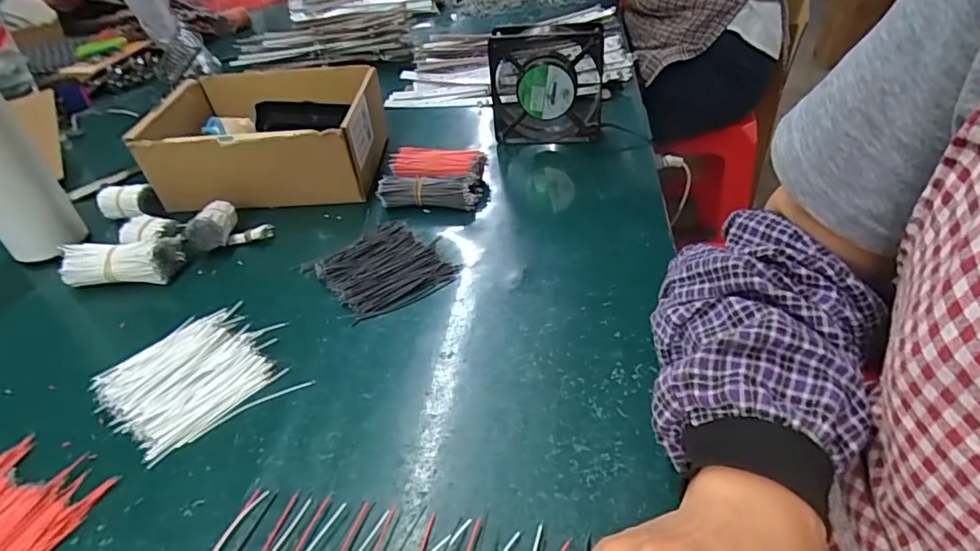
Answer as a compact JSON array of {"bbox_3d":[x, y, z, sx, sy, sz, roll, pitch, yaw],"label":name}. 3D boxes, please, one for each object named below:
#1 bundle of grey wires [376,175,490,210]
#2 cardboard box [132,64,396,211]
[{"bbox_3d":[-0.058,-0.084,0.550,0.107,0.026,0.041,-4,38,3],"label":"bundle of grey wires"},{"bbox_3d":[-0.246,-0.156,0.620,0.231,0.086,0.183,-4,38,3],"label":"cardboard box"}]

